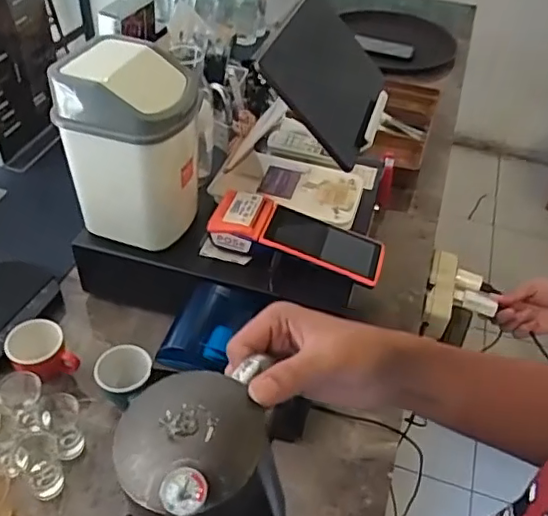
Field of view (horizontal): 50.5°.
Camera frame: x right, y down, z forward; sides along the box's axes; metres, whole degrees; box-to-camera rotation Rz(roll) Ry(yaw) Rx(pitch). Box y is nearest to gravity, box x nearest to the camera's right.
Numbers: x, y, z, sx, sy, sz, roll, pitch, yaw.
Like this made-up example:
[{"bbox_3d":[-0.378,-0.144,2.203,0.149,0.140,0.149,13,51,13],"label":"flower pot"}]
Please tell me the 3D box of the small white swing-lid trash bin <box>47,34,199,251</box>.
[{"bbox_3d":[-0.161,-0.131,0.680,0.136,0.218,0.122,19,45,15],"label":"small white swing-lid trash bin"}]

